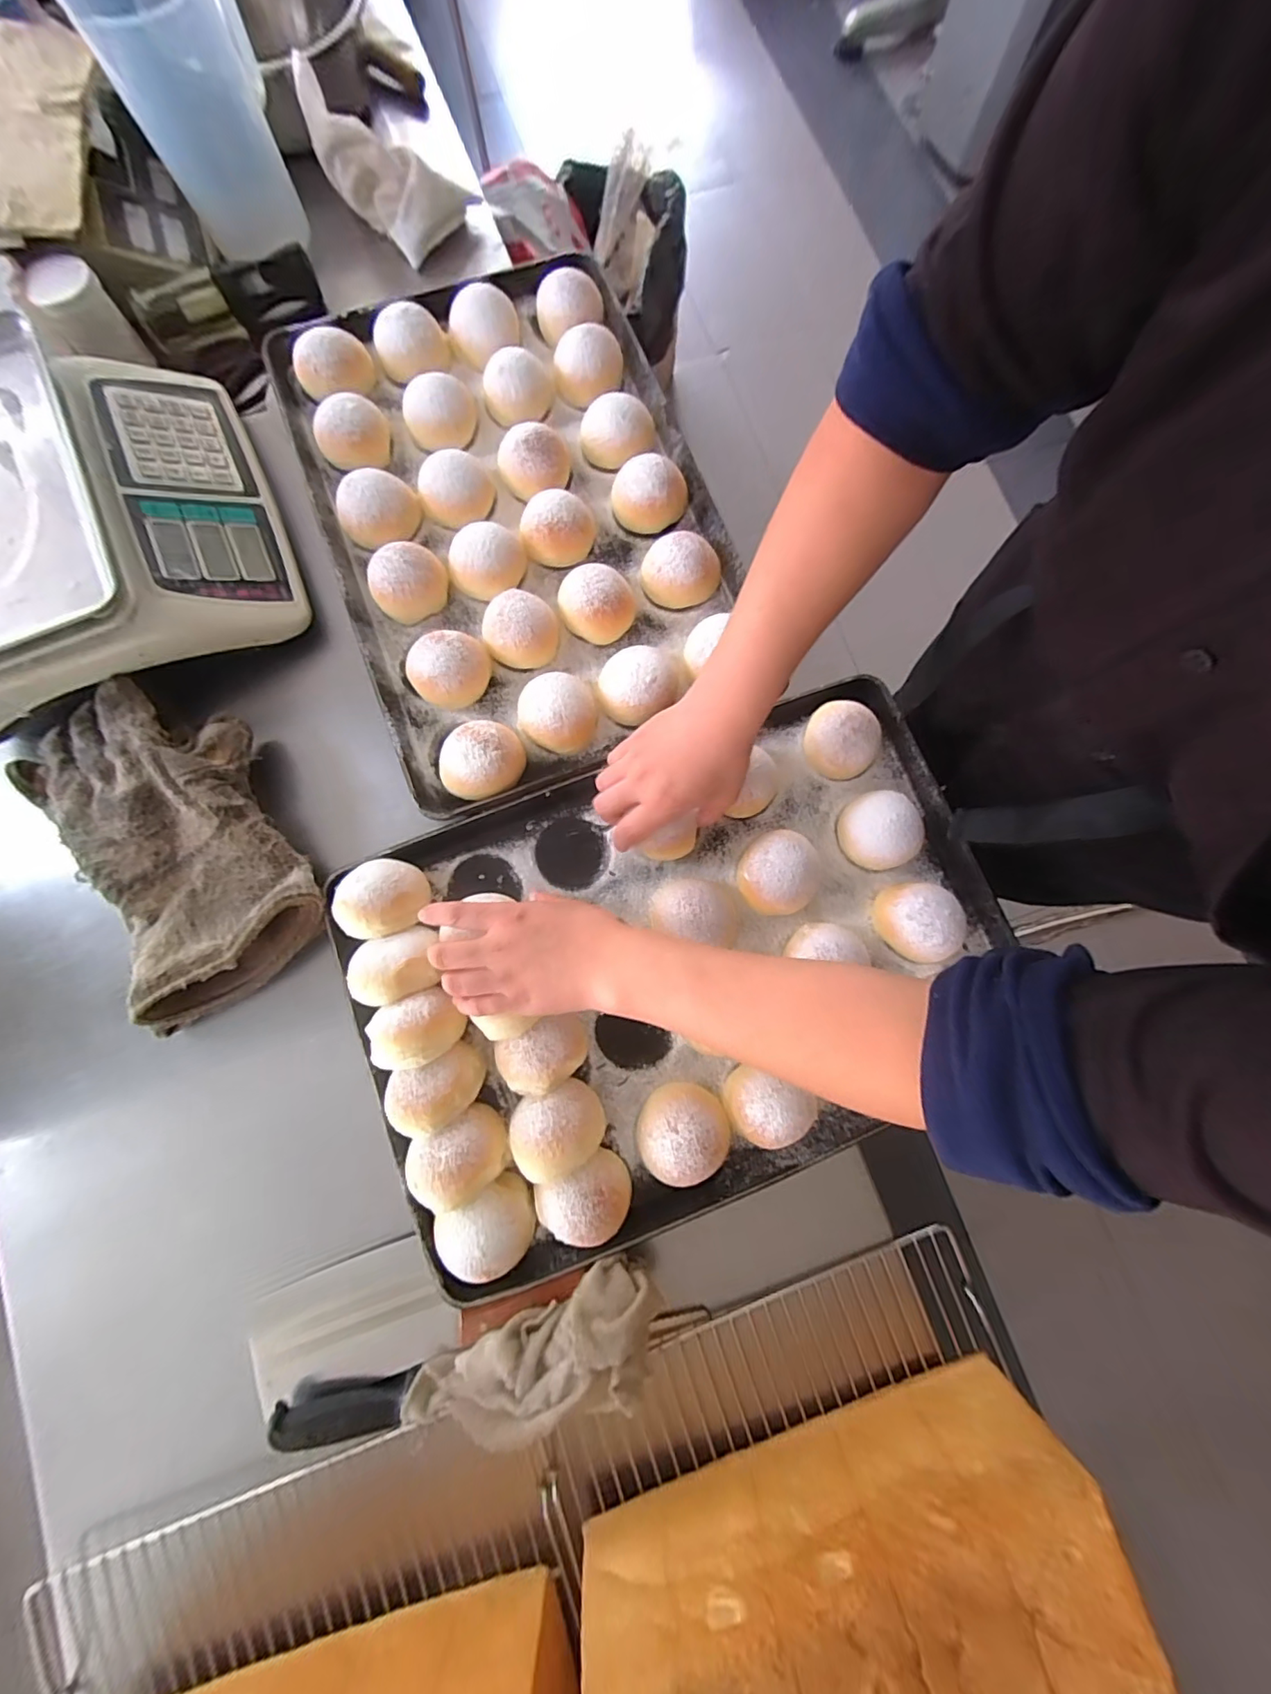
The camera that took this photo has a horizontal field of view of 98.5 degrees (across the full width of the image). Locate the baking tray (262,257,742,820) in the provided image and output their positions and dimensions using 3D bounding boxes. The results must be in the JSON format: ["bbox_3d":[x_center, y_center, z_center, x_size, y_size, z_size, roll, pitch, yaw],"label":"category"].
[{"bbox_3d":[-0.129,-0.357,0.582,0.384,0.051,0.565,-22,80,-4],"label":"baking tray"}]

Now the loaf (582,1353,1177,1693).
[{"bbox_3d":[0.150,0.529,0.382,0.347,0.121,0.121,-17,80,-3],"label":"loaf"}]

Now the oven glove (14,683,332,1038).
[{"bbox_3d":[-0.423,-0.013,0.498,0.182,0.061,0.313,-32,81,-6],"label":"oven glove"}]

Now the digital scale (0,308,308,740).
[{"bbox_3d":[-0.546,-0.316,0.523,0.343,0.099,0.336,-21,80,-4],"label":"digital scale"}]

